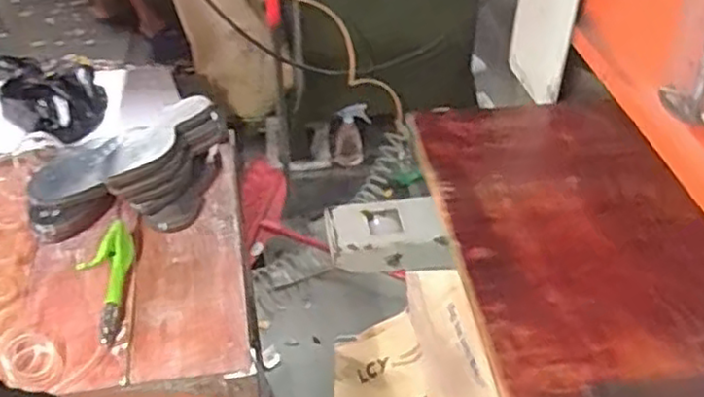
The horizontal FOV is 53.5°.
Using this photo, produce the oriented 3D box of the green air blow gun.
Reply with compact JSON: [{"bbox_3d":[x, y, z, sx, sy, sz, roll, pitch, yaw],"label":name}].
[{"bbox_3d":[-0.330,0.102,0.932,0.057,0.049,0.193,-1,41,-5],"label":"green air blow gun"}]

